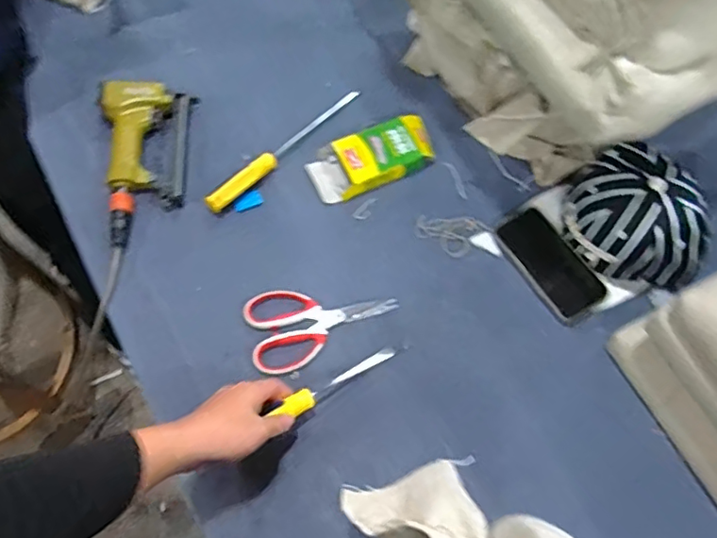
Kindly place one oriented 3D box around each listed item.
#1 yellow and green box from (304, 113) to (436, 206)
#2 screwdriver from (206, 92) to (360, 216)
[{"bbox_3d":[0.018,-0.160,0.806,0.178,0.036,0.087,-23,69,-9],"label":"yellow and green box"},{"bbox_3d":[-0.104,-0.177,0.813,0.024,0.023,0.281,42,74,15],"label":"screwdriver"}]

